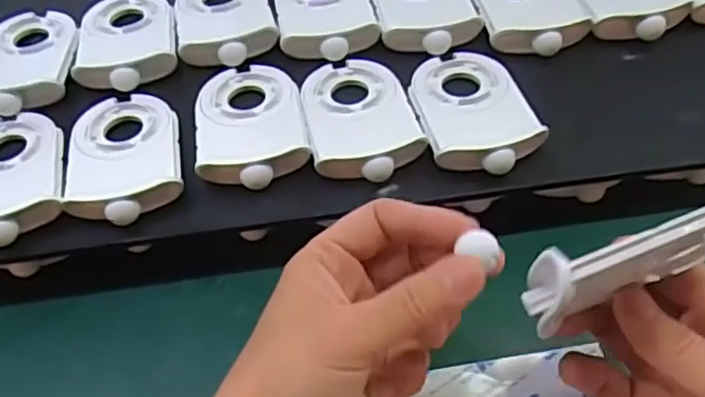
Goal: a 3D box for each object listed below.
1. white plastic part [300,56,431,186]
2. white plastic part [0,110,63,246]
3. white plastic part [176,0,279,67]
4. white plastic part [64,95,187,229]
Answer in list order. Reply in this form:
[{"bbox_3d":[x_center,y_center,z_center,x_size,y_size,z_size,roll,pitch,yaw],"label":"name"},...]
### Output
[{"bbox_3d":[0.003,-0.047,0.372,0.057,0.010,0.090,-11,54,-4],"label":"white plastic part"},{"bbox_3d":[-0.182,-0.016,0.357,0.057,0.014,0.089,-16,54,-7],"label":"white plastic part"},{"bbox_3d":[-0.079,-0.115,0.422,0.057,0.013,0.085,-11,54,-4],"label":"white plastic part"},{"bbox_3d":[-0.122,-0.026,0.365,0.058,0.010,0.091,-11,54,-4],"label":"white plastic part"}]

